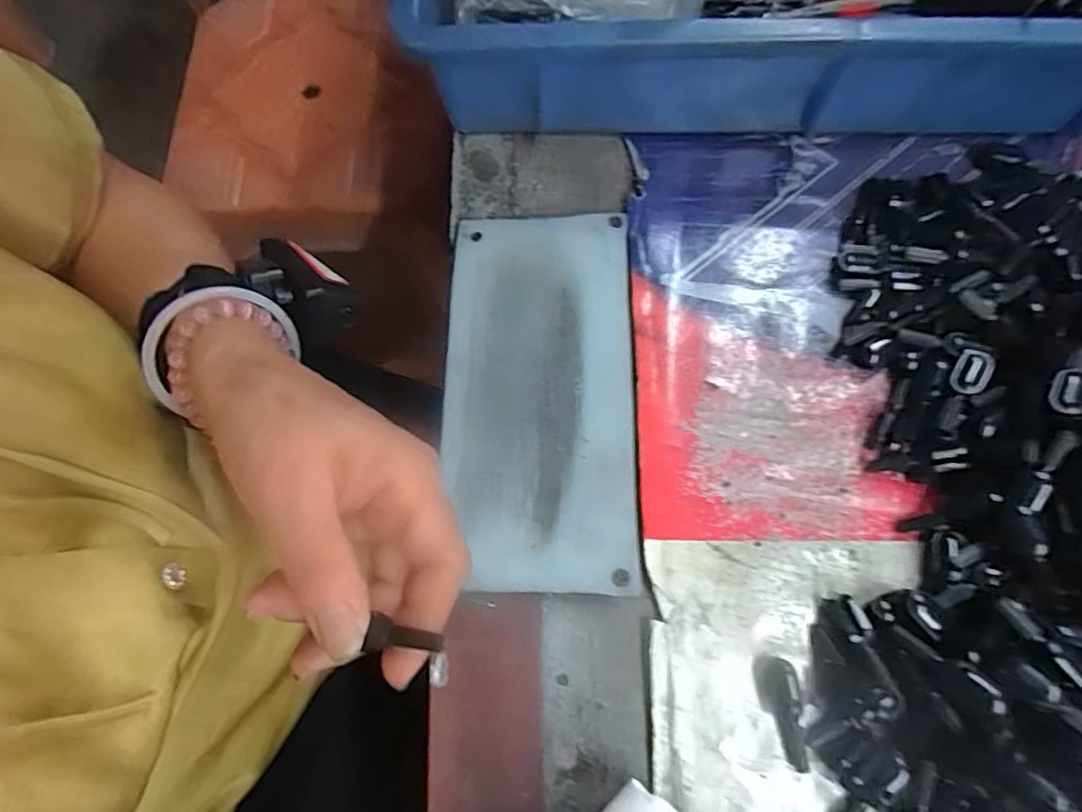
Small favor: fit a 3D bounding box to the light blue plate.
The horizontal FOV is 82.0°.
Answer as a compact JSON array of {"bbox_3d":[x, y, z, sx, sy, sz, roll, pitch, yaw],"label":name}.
[{"bbox_3d":[-0.001,-0.009,0.314,0.094,0.004,0.196,0,72,1],"label":"light blue plate"}]

